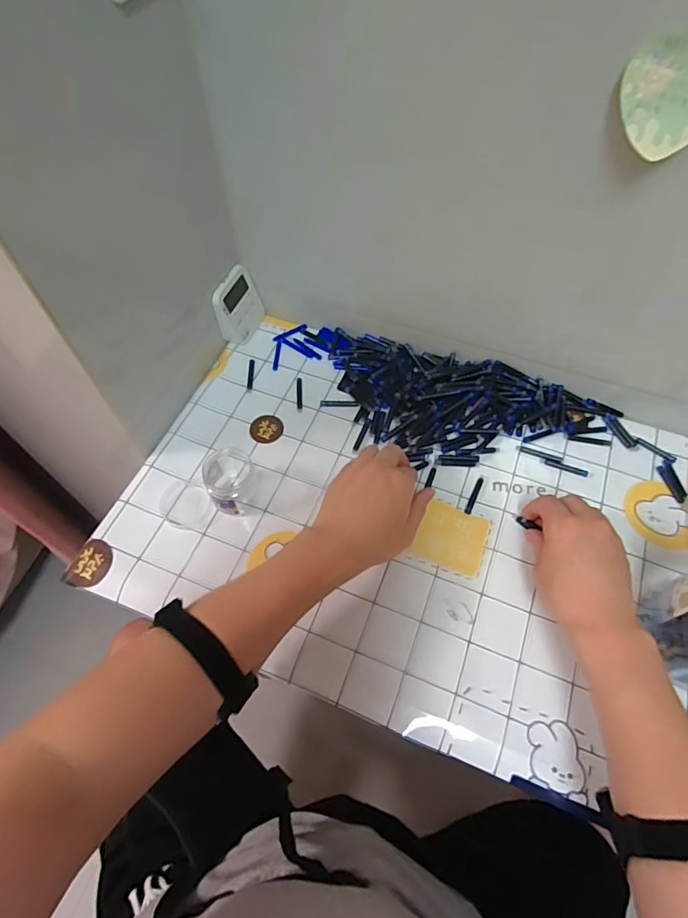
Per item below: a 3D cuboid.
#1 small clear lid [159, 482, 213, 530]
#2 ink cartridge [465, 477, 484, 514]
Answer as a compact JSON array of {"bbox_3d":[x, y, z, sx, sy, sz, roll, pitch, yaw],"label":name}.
[{"bbox_3d":[-0.171,0.049,0.537,0.049,0.006,0.057,-40,66,-21],"label":"small clear lid"},{"bbox_3d":[0.144,0.040,0.547,0.008,0.004,0.048,23,64,14],"label":"ink cartridge"}]

